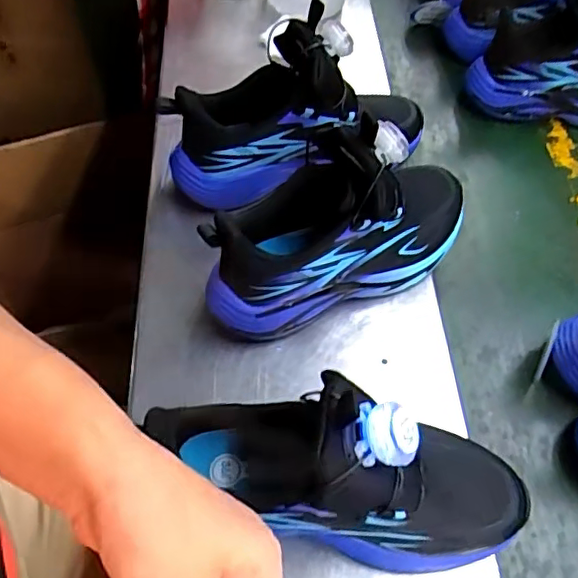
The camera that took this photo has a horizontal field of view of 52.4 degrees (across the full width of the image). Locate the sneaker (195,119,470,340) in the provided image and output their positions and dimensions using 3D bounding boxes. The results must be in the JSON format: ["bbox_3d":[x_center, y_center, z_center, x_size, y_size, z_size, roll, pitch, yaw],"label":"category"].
[{"bbox_3d":[0.041,-0.048,0.434,0.212,0.152,0.072,-21,58,-17],"label":"sneaker"}]

